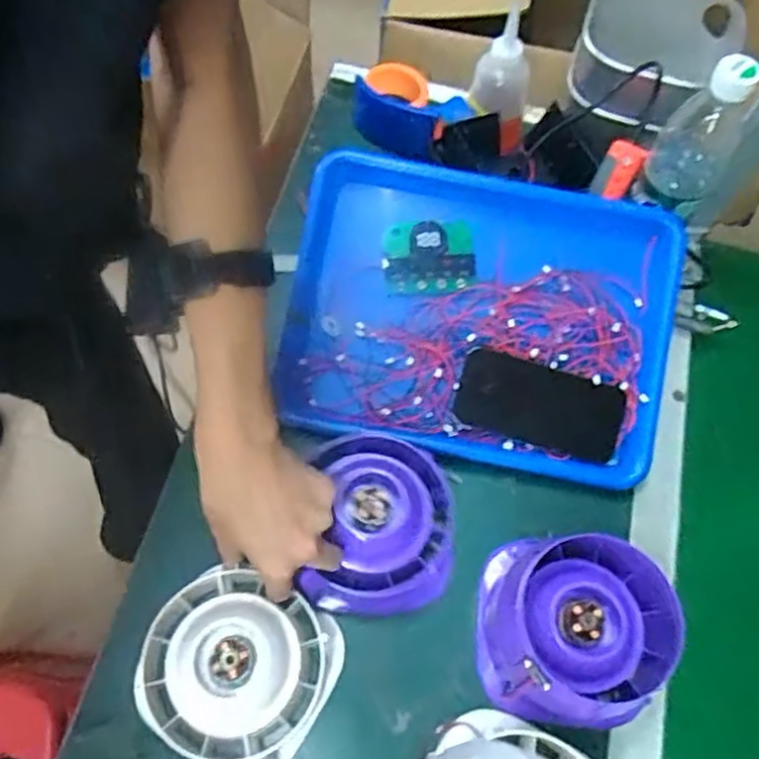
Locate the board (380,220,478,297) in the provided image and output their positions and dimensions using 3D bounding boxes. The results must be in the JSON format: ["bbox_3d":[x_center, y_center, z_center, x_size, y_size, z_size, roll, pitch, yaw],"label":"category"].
[{"bbox_3d":[0.045,-0.112,0.651,0.081,0.004,0.066,-6,91,4],"label":"board"}]

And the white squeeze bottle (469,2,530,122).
[{"bbox_3d":[0.125,-0.313,0.712,0.047,0.104,0.044,-24,69,-14],"label":"white squeeze bottle"}]

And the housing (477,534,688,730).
[{"bbox_3d":[0.147,0.184,0.527,0.125,0.085,0.120,5,65,-1],"label":"housing"}]

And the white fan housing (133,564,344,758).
[{"bbox_3d":[-0.111,0.213,0.524,0.145,0.061,0.129,24,66,8],"label":"white fan housing"}]

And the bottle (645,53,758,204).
[{"bbox_3d":[0.274,-0.211,0.606,0.064,0.139,0.063,36,68,12],"label":"bottle"}]

